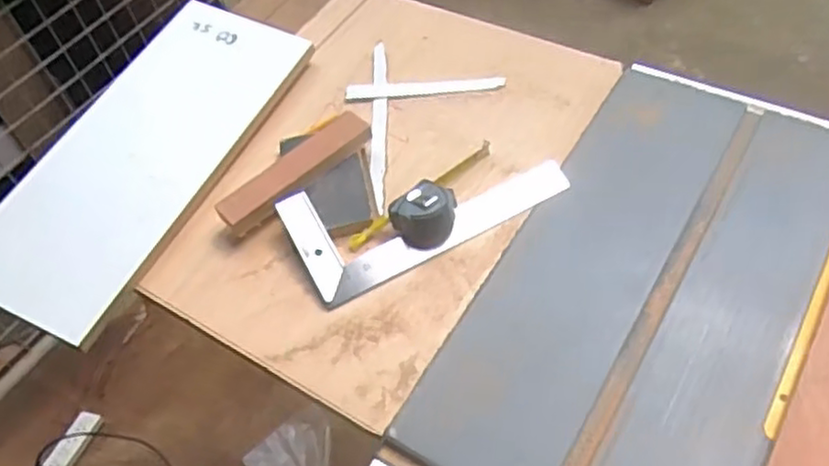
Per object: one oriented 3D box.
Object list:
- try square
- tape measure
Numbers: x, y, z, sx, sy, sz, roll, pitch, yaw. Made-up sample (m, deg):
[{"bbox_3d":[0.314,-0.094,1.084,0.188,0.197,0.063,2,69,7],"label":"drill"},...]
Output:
[{"bbox_3d":[0.012,-0.034,0.794,0.303,0.039,0.129,-25,52,-14],"label":"try square"},{"bbox_3d":[0.025,-0.041,0.778,0.201,0.041,0.075,-34,55,-21],"label":"tape measure"}]

